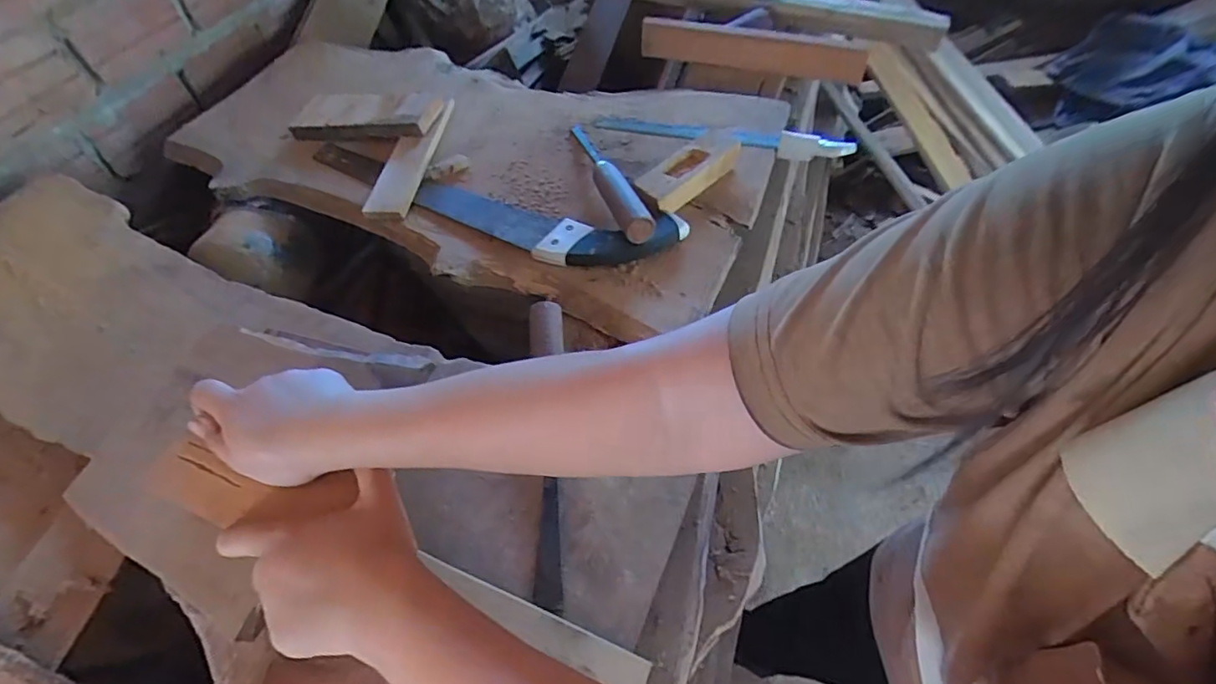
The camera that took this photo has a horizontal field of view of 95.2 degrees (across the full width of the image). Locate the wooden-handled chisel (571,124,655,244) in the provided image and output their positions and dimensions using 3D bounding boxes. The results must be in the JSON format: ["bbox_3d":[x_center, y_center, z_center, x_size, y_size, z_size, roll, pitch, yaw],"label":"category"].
[{"bbox_3d":[0.000,-0.202,0.650,0.035,0.047,0.251,-14,55,-6],"label":"wooden-handled chisel"}]

